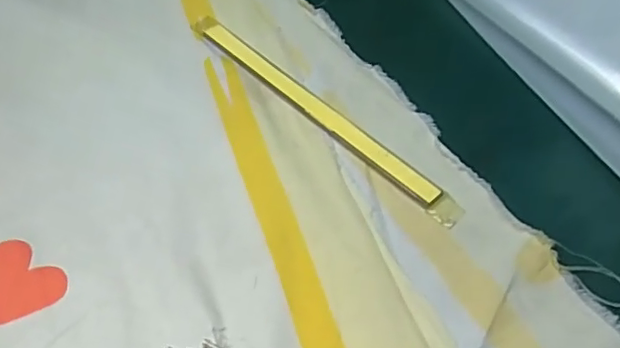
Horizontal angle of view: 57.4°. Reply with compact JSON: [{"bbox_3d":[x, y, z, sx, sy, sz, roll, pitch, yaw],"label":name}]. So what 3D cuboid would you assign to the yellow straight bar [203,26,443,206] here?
[{"bbox_3d":[0.000,-0.040,0.319,0.014,0.004,0.180,-40,62,-21],"label":"yellow straight bar"}]

